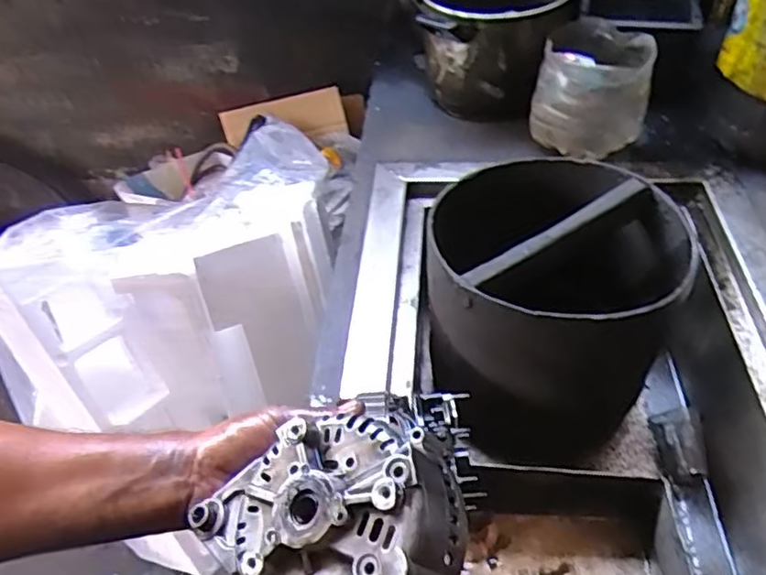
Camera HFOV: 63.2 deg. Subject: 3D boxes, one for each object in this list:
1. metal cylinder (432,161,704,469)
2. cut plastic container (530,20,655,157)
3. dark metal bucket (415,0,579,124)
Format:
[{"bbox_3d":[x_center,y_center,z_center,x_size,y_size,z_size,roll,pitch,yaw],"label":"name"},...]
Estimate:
[{"bbox_3d":[0.225,0.029,0.822,0.308,0.279,0.278,-11,46,-4],"label":"metal cylinder"},{"bbox_3d":[0.317,-0.300,0.951,0.157,0.149,0.170,11,49,17],"label":"cut plastic container"},{"bbox_3d":[0.192,-0.426,1.062,0.241,0.186,0.266,5,47,11],"label":"dark metal bucket"}]

